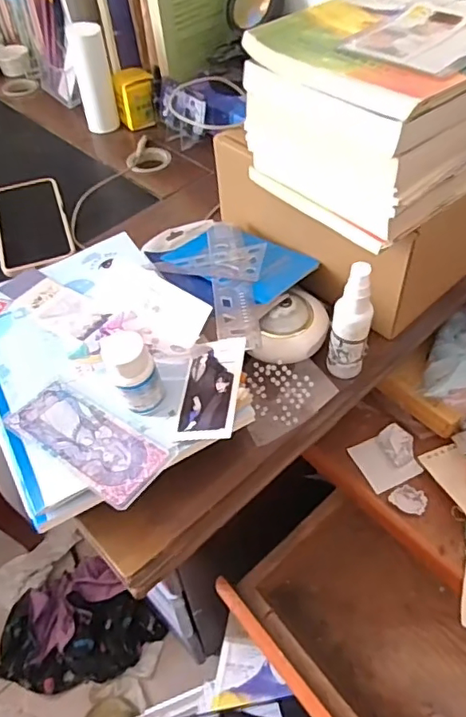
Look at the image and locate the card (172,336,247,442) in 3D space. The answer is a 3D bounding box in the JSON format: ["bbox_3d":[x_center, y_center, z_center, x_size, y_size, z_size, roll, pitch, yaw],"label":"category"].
[{"bbox_3d":[-0.018,0.021,0.428,0.045,0.011,0.086,-8,52,21],"label":"card"}]

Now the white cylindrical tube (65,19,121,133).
[{"bbox_3d":[-0.191,-0.386,0.763,0.047,0.122,0.040,-12,50,-6],"label":"white cylindrical tube"}]

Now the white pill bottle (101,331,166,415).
[{"bbox_3d":[-0.072,0.012,0.410,0.034,0.063,0.033,-19,51,-12],"label":"white pill bottle"}]

